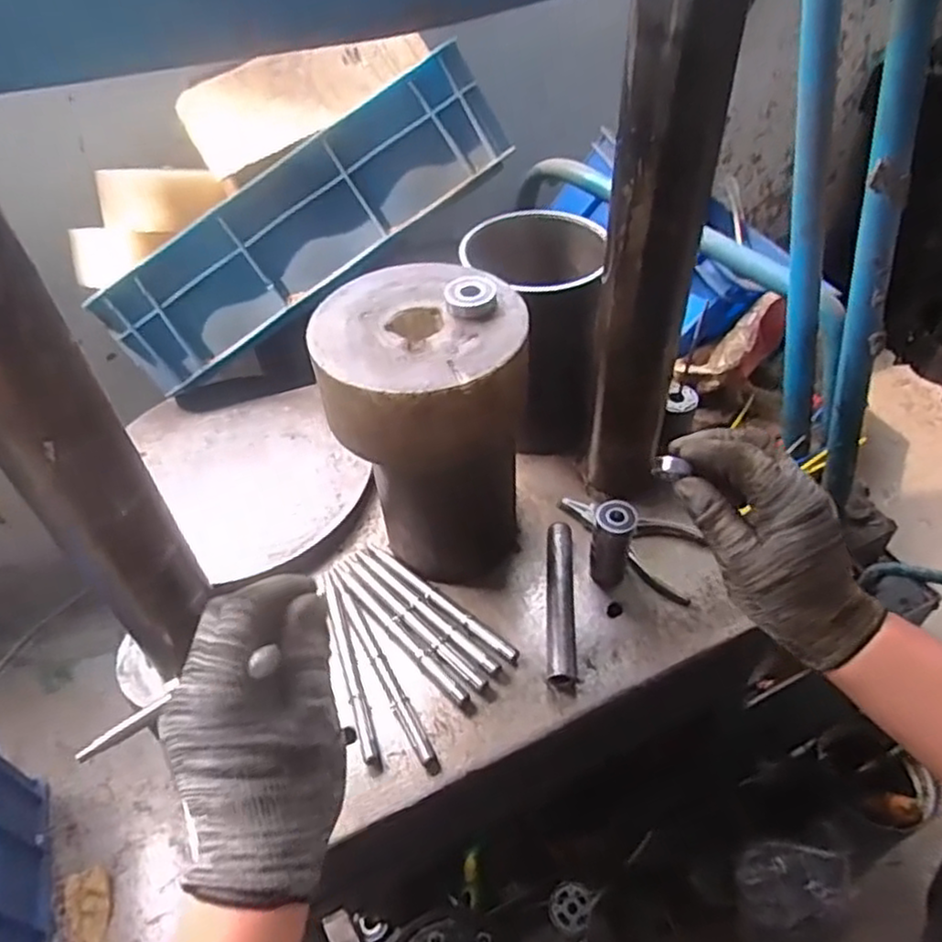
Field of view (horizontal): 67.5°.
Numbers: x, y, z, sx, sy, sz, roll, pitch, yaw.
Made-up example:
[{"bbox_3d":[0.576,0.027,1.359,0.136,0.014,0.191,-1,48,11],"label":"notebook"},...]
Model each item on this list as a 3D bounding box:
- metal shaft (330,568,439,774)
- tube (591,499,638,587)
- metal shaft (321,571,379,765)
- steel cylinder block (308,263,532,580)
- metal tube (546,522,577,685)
[{"bbox_3d":[-0.072,0.144,0.535,0.013,0.012,0.185,-24,50,-19],"label":"metal shaft"},{"bbox_3d":[0.112,0.057,0.561,0.028,0.072,0.031,6,47,9],"label":"tube"},{"bbox_3d":[-0.094,0.142,0.538,0.012,0.011,0.163,-15,47,-11],"label":"metal shaft"},{"bbox_3d":[-0.031,-0.028,0.543,0.140,0.214,0.142,-10,47,-7],"label":"steel cylinder block"},{"bbox_3d":[0.071,0.101,0.562,0.022,0.016,0.140,1,46,4],"label":"metal tube"}]

